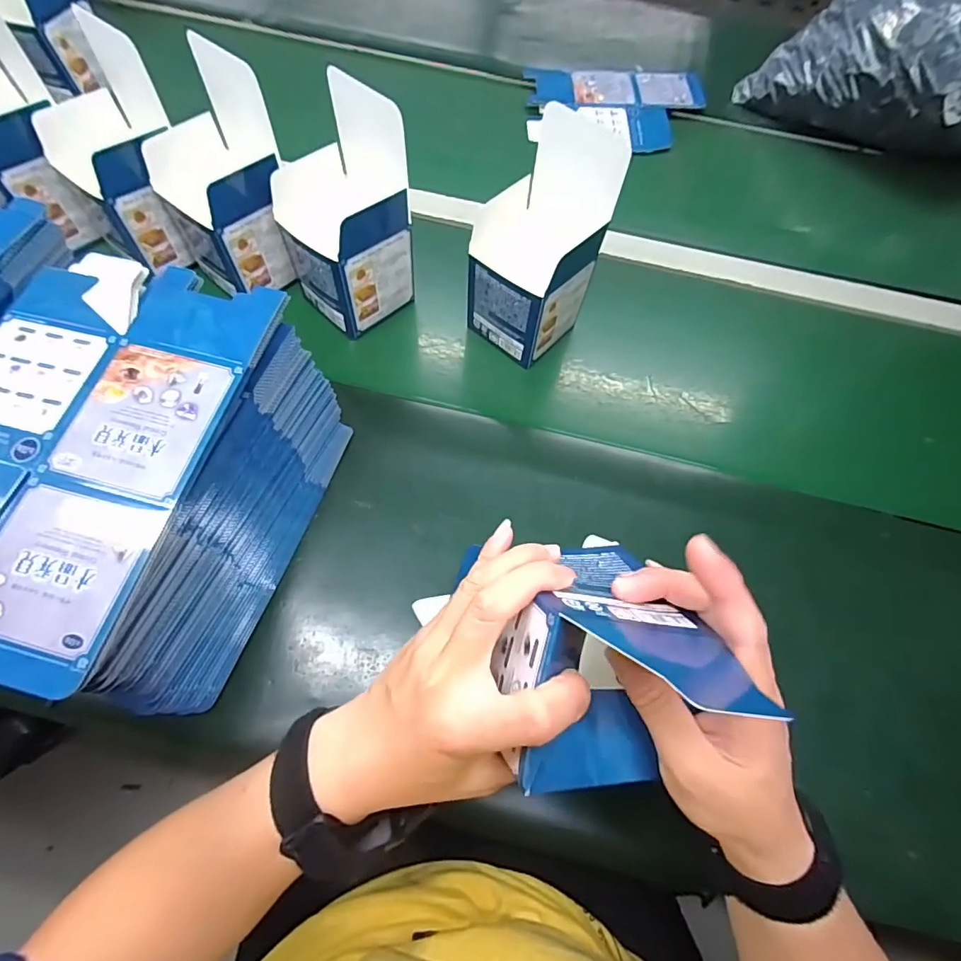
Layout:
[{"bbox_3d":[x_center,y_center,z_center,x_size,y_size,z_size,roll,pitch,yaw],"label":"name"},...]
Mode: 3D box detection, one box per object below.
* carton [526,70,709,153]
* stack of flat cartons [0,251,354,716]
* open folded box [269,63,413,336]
[{"bbox_3d":[0.182,-0.505,0.663,0.237,0.011,0.145,0,67,-3],"label":"carton"},{"bbox_3d":[-0.231,0.004,0.335,0.171,0.146,0.247,18,67,5],"label":"stack of flat cartons"},{"bbox_3d":[-0.123,-0.235,0.437,0.091,0.164,0.094,42,71,14],"label":"open folded box"}]

